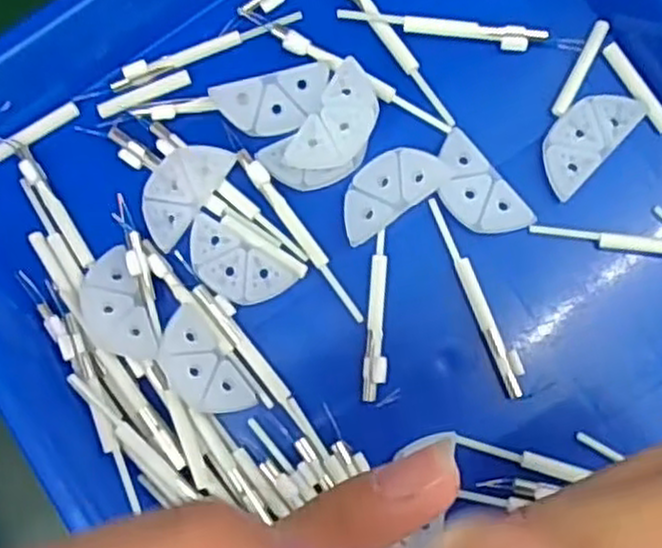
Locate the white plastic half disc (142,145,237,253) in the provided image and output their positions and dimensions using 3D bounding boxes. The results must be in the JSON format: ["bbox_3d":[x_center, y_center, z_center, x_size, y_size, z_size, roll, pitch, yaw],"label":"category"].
[{"bbox_3d":[-0.051,-0.028,0.259,0.019,0.007,0.038,34,88,7],"label":"white plastic half disc"}]

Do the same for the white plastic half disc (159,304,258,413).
[{"bbox_3d":[-0.043,0.031,0.253,0.019,0.004,0.039,-40,83,0],"label":"white plastic half disc"}]

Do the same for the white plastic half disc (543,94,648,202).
[{"bbox_3d":[0.084,-0.045,0.254,0.020,0.006,0.040,43,89,7],"label":"white plastic half disc"}]

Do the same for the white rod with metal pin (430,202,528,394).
[{"bbox_3d":[0.048,0.007,0.254,0.008,0.004,0.069,-23,83,3],"label":"white rod with metal pin"}]

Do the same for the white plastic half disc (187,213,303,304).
[{"bbox_3d":[-0.032,-0.002,0.259,0.038,0.005,0.020,32,88,7],"label":"white plastic half disc"}]

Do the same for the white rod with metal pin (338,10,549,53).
[{"bbox_3d":[0.037,-0.083,0.261,0.068,0.005,0.007,9,85,6],"label":"white rod with metal pin"}]

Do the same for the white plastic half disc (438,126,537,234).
[{"bbox_3d":[0.047,-0.027,0.256,0.020,0.007,0.039,-39,83,1],"label":"white plastic half disc"}]

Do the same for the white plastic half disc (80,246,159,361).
[{"bbox_3d":[-0.071,0.012,0.257,0.019,0.005,0.038,-22,83,3],"label":"white plastic half disc"}]

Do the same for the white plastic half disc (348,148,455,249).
[{"bbox_3d":[0.018,-0.028,0.254,0.038,0.008,0.020,-36,83,1],"label":"white plastic half disc"}]

